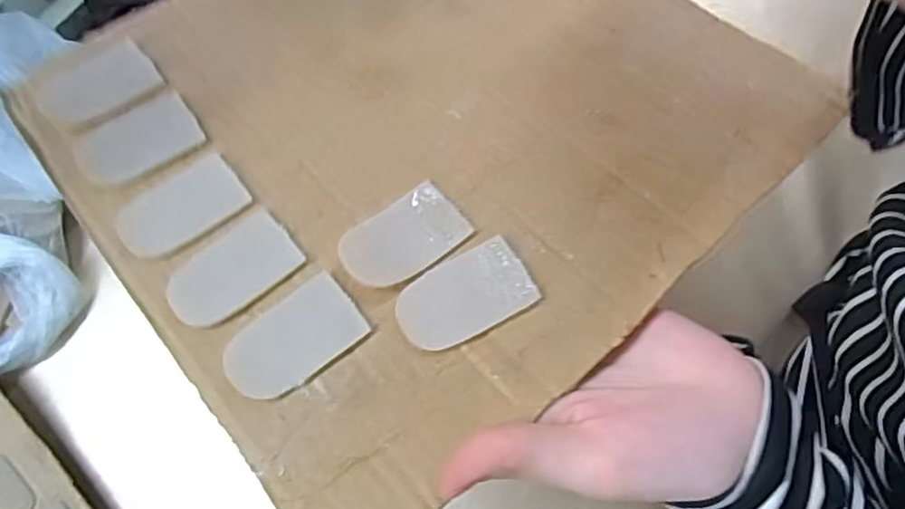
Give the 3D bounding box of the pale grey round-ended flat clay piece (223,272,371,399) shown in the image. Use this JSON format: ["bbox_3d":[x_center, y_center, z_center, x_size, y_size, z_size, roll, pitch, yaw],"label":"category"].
[{"bbox_3d":[-0.061,0.032,0.238,0.052,0.004,0.032,-36,69,-19],"label":"pale grey round-ended flat clay piece"}]

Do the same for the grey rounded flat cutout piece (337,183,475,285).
[{"bbox_3d":[-0.020,-0.006,0.252,0.050,0.004,0.031,-35,70,-19],"label":"grey rounded flat cutout piece"}]

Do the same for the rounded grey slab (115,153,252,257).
[{"bbox_3d":[-0.115,-0.020,0.265,0.052,0.004,0.033,-34,66,-15],"label":"rounded grey slab"}]

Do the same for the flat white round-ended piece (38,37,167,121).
[{"bbox_3d":[-0.164,-0.080,0.289,0.050,0.004,0.032,-38,74,-23],"label":"flat white round-ended piece"}]

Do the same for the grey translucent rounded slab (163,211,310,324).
[{"bbox_3d":[-0.089,0.007,0.252,0.052,0.004,0.030,-40,71,-17],"label":"grey translucent rounded slab"}]

